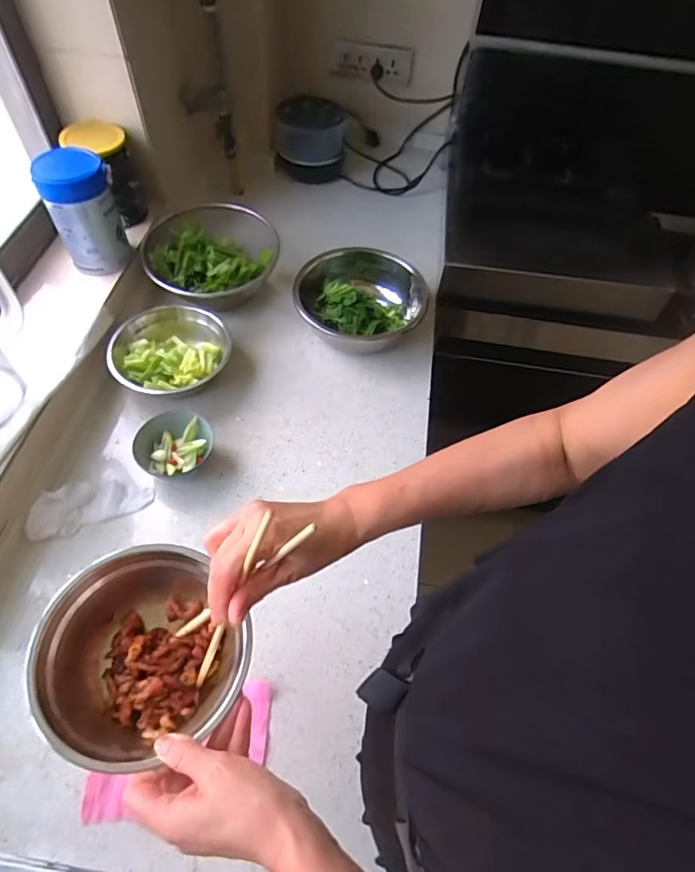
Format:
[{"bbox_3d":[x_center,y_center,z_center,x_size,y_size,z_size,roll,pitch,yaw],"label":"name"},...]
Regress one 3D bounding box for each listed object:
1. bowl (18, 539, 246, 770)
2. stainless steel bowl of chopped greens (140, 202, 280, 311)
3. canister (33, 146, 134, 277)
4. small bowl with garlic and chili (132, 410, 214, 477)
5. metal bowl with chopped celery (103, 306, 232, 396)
[{"bbox_3d":[-0.171,0.181,0.426,0.152,0.072,0.153,2,57,-3],"label":"bowl"},{"bbox_3d":[-0.252,-0.334,0.979,0.249,0.097,0.241,2,57,-3],"label":"stainless steel bowl of chopped greens"},{"bbox_3d":[-0.433,-0.369,0.846,0.099,0.164,0.116,-22,61,-17],"label":"canister"},{"bbox_3d":[-0.259,0.014,0.766,0.111,0.045,0.098,-14,59,-12],"label":"small bowl with garlic and chili"},{"bbox_3d":[-0.293,-0.139,0.853,0.194,0.073,0.155,-35,65,-24],"label":"metal bowl with chopped celery"}]

